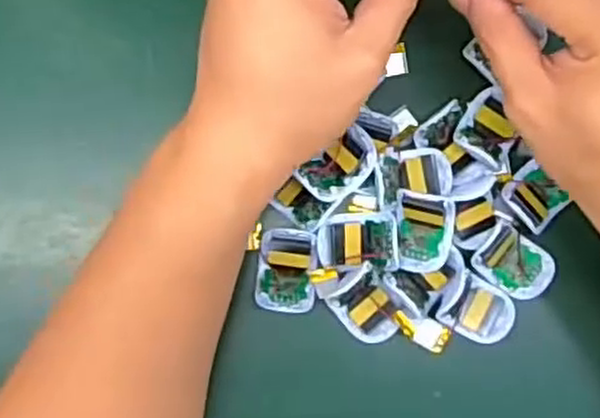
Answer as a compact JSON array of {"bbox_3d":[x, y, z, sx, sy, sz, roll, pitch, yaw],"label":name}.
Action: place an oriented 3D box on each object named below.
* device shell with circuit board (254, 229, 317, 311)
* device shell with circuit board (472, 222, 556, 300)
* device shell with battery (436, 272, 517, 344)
[{"bbox_3d":[-0.007,0.032,0.390,0.030,0.006,0.042,2,85,-3],"label":"device shell with circuit board"},{"bbox_3d":[0.113,0.028,0.395,0.040,0.015,0.030,35,84,0],"label":"device shell with circuit board"},{"bbox_3d":[0.095,0.053,0.398,0.037,0.011,0.031,32,84,0],"label":"device shell with battery"}]

